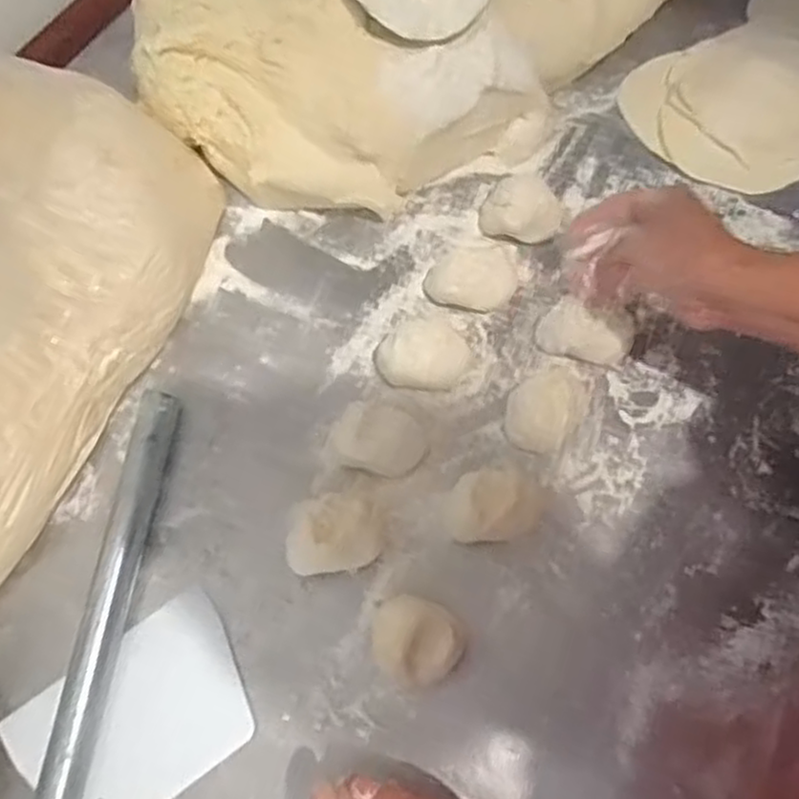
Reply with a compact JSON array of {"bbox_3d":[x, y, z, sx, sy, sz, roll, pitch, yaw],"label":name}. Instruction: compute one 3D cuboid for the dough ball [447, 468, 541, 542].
[{"bbox_3d":[0.062,0.070,0.505,0.061,0.038,0.045,-7,70,0],"label":"dough ball"}]

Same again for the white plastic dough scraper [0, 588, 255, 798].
[{"bbox_3d":[-0.168,0.207,0.484,0.146,0.006,0.104,-33,72,-9],"label":"white plastic dough scraper"}]

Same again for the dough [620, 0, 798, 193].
[{"bbox_3d":[0.317,-0.274,0.632,0.249,0.019,0.148,-37,72,-10],"label":"dough"}]

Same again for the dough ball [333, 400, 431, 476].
[{"bbox_3d":[-0.011,0.027,0.523,0.059,0.044,0.043,12,71,7],"label":"dough ball"}]

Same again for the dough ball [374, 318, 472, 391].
[{"bbox_3d":[0.016,-0.034,0.547,0.067,0.038,0.046,-1,70,3],"label":"dough ball"}]

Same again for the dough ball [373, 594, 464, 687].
[{"bbox_3d":[0.010,0.148,0.470,0.055,0.048,0.047,37,76,15],"label":"dough ball"}]

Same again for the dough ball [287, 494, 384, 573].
[{"bbox_3d":[-0.043,0.090,0.502,0.061,0.040,0.051,4,70,4],"label":"dough ball"}]

